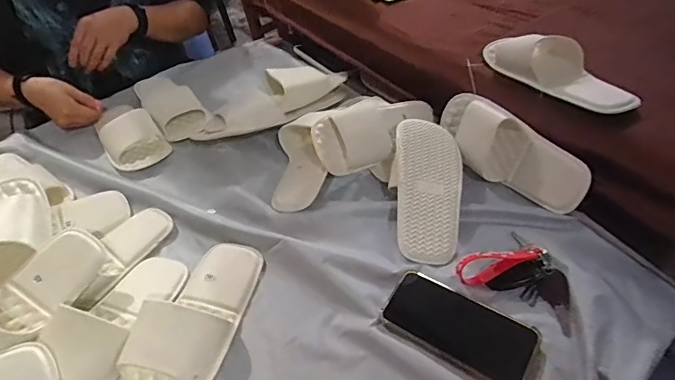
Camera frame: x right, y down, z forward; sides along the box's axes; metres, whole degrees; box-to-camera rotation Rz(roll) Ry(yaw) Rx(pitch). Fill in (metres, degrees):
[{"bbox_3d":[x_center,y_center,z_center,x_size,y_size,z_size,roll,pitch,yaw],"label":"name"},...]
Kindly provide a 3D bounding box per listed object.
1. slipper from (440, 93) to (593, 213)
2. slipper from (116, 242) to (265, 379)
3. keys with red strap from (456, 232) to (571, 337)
[{"bbox_3d":[0.245,-0.057,0.654,0.053,0.084,0.237,-30,49,-23],"label":"slipper"},{"bbox_3d":[-0.166,0.149,0.522,0.098,0.053,0.239,11,46,16],"label":"slipper"},{"bbox_3d":[0.230,0.095,0.554,0.132,0.035,0.110,23,51,26],"label":"keys with red strap"}]

